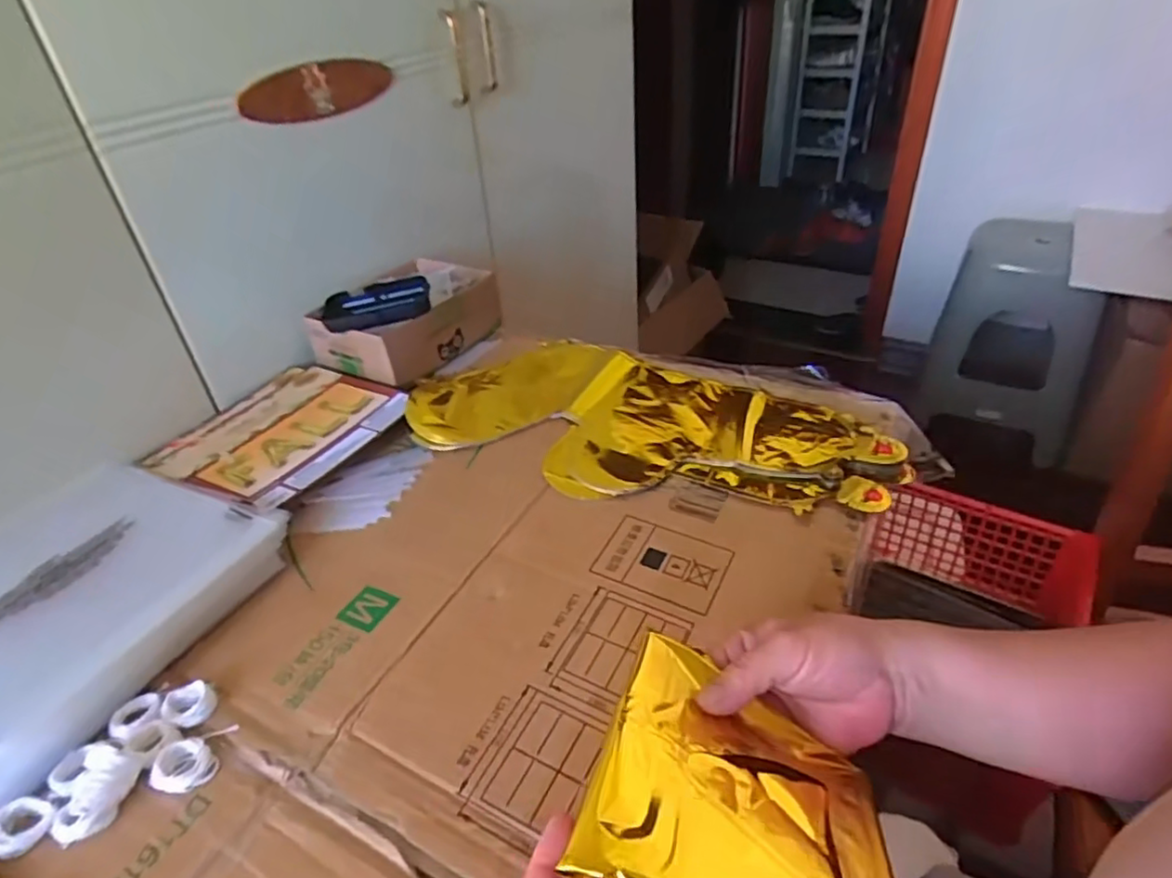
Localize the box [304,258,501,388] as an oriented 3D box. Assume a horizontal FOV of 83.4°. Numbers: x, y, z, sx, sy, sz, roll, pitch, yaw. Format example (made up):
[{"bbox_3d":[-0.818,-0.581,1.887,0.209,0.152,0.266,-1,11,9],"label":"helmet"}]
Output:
[{"bbox_3d":[-0.197,-0.137,0.736,0.137,0.062,0.191,17,42,25],"label":"box"}]

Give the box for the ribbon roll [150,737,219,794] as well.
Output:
[{"bbox_3d":[-0.229,0.185,0.373,0.033,0.007,0.030,-2,37,2],"label":"ribbon roll"}]

